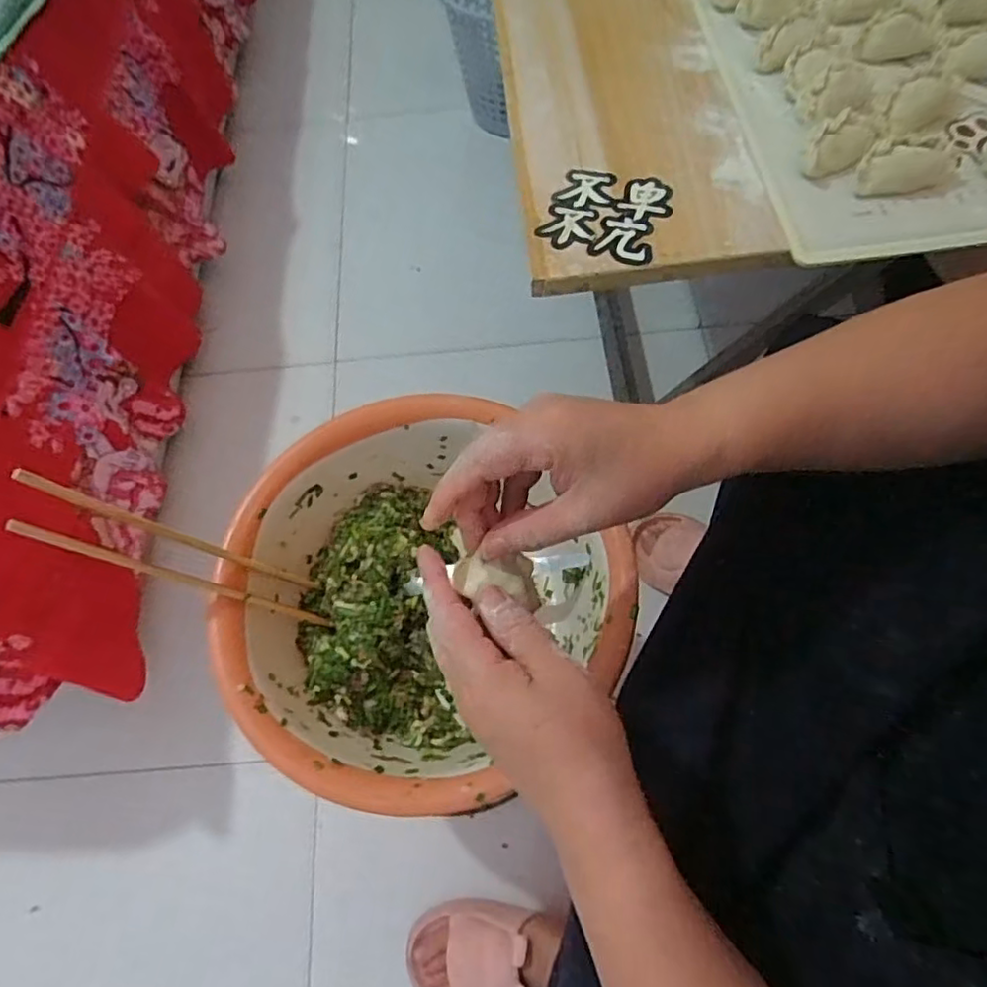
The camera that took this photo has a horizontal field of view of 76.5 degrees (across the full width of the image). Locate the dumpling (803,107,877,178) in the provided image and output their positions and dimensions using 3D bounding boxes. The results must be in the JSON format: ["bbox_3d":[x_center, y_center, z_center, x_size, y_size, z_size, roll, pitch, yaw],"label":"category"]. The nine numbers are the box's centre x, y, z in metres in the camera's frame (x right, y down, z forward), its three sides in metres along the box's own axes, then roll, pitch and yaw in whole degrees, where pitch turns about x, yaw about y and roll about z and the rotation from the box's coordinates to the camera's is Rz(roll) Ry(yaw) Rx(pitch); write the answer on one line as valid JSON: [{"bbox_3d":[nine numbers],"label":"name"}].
[{"bbox_3d":[0.218,-0.219,0.394,0.027,0.021,0.045,41,73,19],"label":"dumpling"}]

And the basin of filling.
[{"bbox_3d":[-0.060,0.084,0.477,0.258,0.100,0.262,-1,65,2],"label":"basin of filling"}]

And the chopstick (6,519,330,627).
[{"bbox_3d":[-0.200,0.059,0.419,0.013,0.212,0.007,-14,58,39],"label":"chopstick"}]

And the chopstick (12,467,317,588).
[{"bbox_3d":[-0.203,0.032,0.420,0.008,0.211,0.008,-11,61,31],"label":"chopstick"}]

